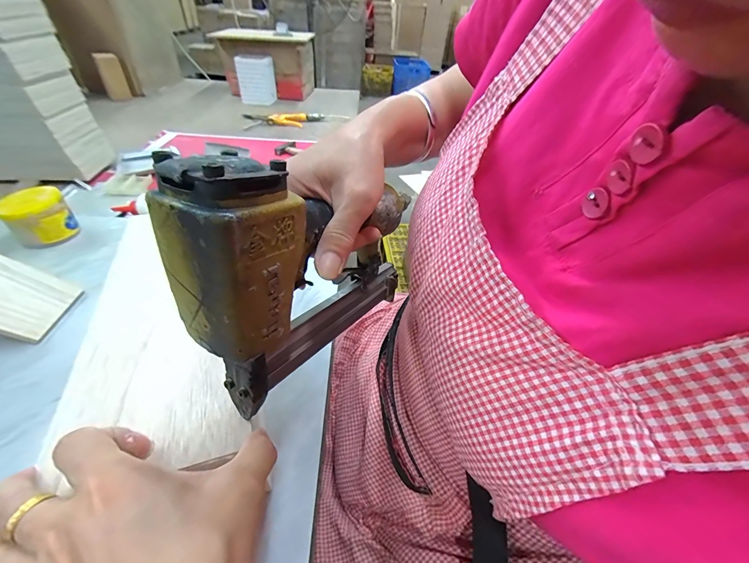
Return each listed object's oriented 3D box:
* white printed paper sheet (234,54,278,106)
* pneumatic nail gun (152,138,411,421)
[{"bbox_3d":[-0.444,-0.756,1.223,0.152,0.164,0.037,-30,48,-35],"label":"white printed paper sheet"},{"bbox_3d":[-0.037,-0.020,0.237,0.048,0.174,0.194,25,44,21],"label":"pneumatic nail gun"}]

